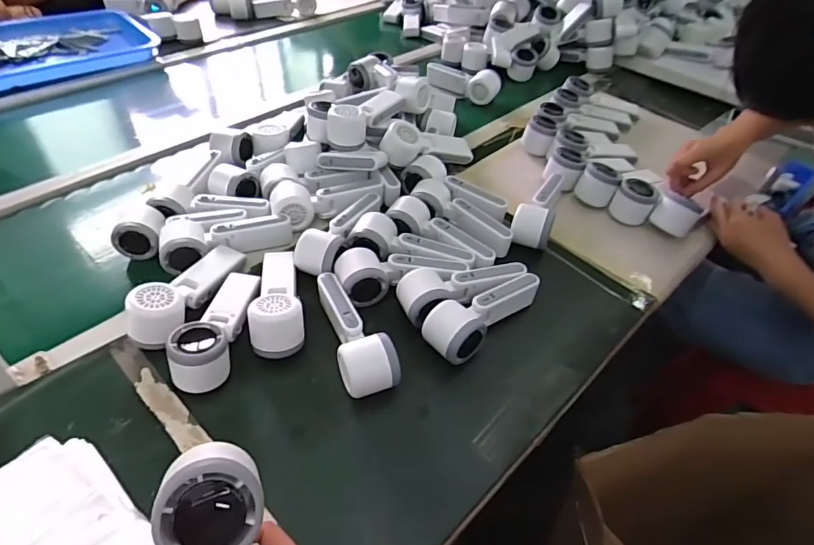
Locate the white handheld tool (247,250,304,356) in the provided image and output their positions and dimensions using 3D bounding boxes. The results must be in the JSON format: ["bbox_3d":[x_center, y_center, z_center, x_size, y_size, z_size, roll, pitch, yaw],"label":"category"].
[{"bbox_3d":[-0.151,0.026,0.599,0.058,0.056,0.159,-3,46,-9],"label":"white handheld tool"}]

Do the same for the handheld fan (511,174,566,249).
[{"bbox_3d":[0.199,-0.103,0.749,0.055,0.042,0.173,20,47,14],"label":"handheld fan"}]

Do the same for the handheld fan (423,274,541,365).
[{"bbox_3d":[0.090,0.044,0.608,0.060,0.053,0.167,37,53,27],"label":"handheld fan"}]

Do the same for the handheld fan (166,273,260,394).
[{"bbox_3d":[-0.207,0.055,0.569,0.058,0.059,0.162,12,45,6],"label":"handheld fan"}]

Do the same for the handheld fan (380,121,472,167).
[{"bbox_3d":[0.038,-0.202,0.812,0.174,0.057,0.055,-4,46,-38],"label":"handheld fan"}]

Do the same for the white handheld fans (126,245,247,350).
[{"bbox_3d":[-0.257,0.016,0.599,0.053,0.059,0.166,19,47,13],"label":"white handheld fans"}]

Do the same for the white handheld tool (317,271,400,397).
[{"bbox_3d":[-0.060,0.062,0.571,0.055,0.059,0.166,-12,48,-17],"label":"white handheld tool"}]

